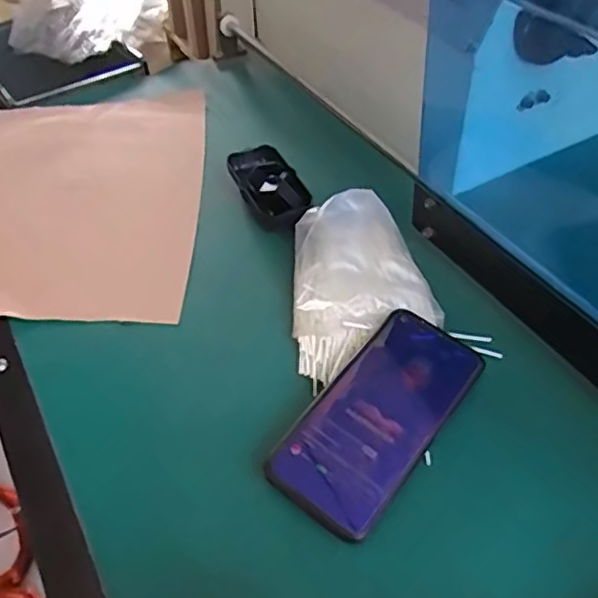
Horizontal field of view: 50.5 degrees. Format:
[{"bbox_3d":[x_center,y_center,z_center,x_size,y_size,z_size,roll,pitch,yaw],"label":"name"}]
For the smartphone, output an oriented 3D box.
[{"bbox_3d":[0.055,0.075,0.425,0.076,0.006,0.164,34,59,19],"label":"smartphone"}]

